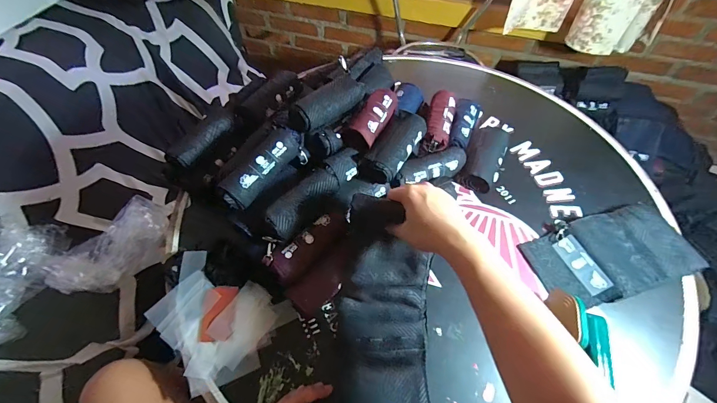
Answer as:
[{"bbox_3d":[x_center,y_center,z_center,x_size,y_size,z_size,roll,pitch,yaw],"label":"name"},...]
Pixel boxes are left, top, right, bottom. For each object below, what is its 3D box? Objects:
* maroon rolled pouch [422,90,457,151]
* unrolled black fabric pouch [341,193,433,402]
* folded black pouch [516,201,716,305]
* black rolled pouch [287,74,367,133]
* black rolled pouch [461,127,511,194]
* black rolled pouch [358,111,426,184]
[{"bbox_3d":[0.174,-0.174,0.717,0.055,0.048,0.155,14,58,9],"label":"maroon rolled pouch"},{"bbox_3d":[0.044,0.202,0.527,0.138,0.064,0.419,-1,71,-1],"label":"unrolled black fabric pouch"},{"bbox_3d":[0.447,0.093,0.604,0.270,0.037,0.146,-13,58,-9],"label":"folded black pouch"},{"bbox_3d":[-0.058,-0.181,0.619,0.168,0.058,0.065,-36,64,-21],"label":"black rolled pouch"},{"bbox_3d":[0.268,-0.088,0.715,0.074,0.054,0.165,21,59,13],"label":"black rolled pouch"},{"bbox_3d":[0.066,-0.101,0.637,0.069,0.063,0.166,31,75,18],"label":"black rolled pouch"}]

